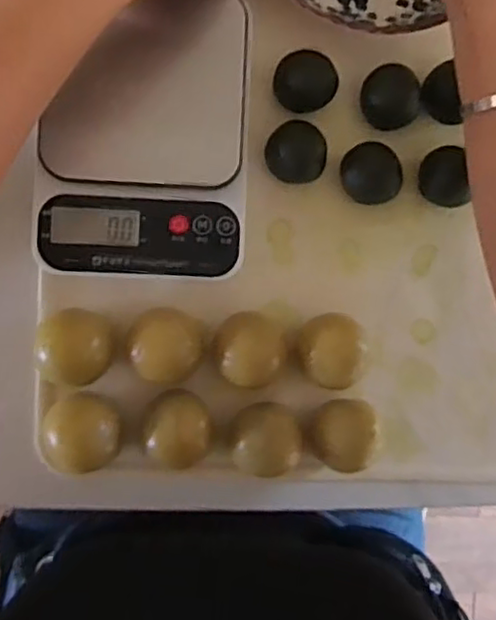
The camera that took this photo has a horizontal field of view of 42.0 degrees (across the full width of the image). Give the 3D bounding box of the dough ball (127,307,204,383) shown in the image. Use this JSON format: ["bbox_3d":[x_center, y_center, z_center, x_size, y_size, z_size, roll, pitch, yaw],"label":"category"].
[{"bbox_3d":[-0.052,0.022,0.413,0.045,0.037,0.044,0,92,-3],"label":"dough ball"}]

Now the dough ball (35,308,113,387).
[{"bbox_3d":[-0.109,0.023,0.413,0.043,0.035,0.046,0,92,-3],"label":"dough ball"}]

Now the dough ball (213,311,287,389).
[{"bbox_3d":[0.000,0.025,0.423,0.044,0.035,0.046,0,92,-3],"label":"dough ball"}]

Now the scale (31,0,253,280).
[{"bbox_3d":[-0.064,-0.111,0.407,0.128,0.031,0.180,4,92,-4],"label":"scale"}]

